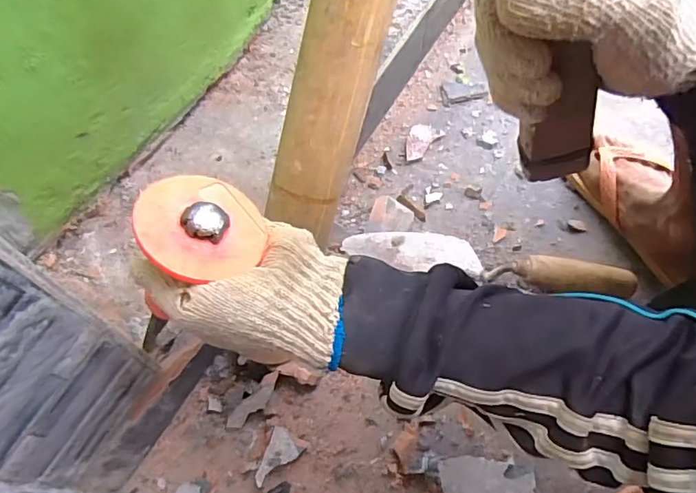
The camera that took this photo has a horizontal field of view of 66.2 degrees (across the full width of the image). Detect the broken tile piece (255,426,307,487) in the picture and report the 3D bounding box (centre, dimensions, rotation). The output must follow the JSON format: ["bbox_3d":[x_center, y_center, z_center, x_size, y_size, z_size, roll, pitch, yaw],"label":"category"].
[{"bbox_3d":[-0.060,0.193,0.485,0.031,0.011,0.052,18,65,6],"label":"broken tile piece"}]

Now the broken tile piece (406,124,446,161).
[{"bbox_3d":[0.087,-0.130,0.650,0.033,0.007,0.061,39,69,15],"label":"broken tile piece"}]

